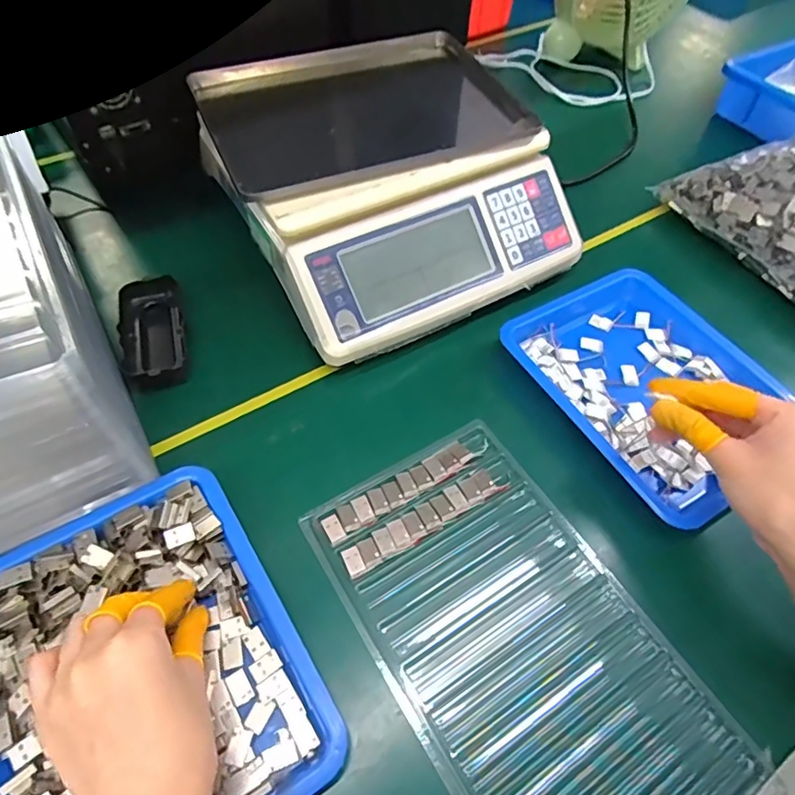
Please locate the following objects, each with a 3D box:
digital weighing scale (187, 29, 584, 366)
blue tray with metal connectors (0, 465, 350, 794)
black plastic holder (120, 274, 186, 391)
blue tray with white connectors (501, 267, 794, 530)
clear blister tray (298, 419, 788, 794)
[{"bbox_3d":[-0.017,-0.220,0.539,0.275,0.100,0.342,-24,61,-17],"label":"digital weighing scale"},{"bbox_3d":[-0.151,0.157,0.323,0.171,0.030,0.217,-28,62,-18],"label":"blue tray with metal connectors"},{"bbox_3d":[-0.213,-0.056,0.478,0.050,0.027,0.104,-12,58,-9],"label":"black plastic holder"},{"bbox_3d":[0.207,-0.014,0.466,0.168,0.028,0.217,-27,62,-18],"label":"blue tray with white connectors"},{"bbox_3d":[0.078,0.156,0.353,0.163,0.013,0.290,-28,62,-18],"label":"clear blister tray"}]

